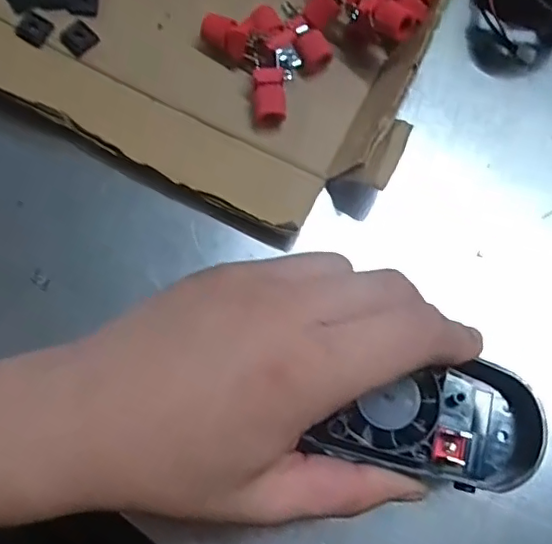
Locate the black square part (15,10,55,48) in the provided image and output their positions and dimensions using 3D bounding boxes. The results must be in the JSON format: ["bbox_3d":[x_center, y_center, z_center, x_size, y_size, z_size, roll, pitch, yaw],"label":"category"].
[{"bbox_3d":[-0.115,-0.115,0.268,0.016,0.006,0.016,28,78,5],"label":"black square part"}]

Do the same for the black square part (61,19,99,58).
[{"bbox_3d":[-0.095,-0.112,0.271,0.014,0.005,0.014,43,80,8],"label":"black square part"}]

